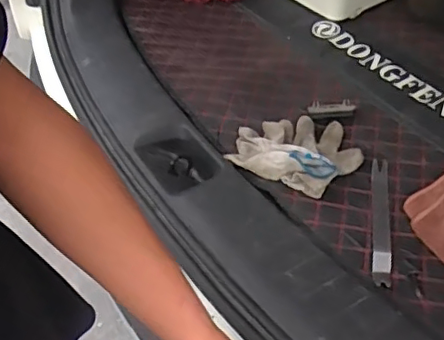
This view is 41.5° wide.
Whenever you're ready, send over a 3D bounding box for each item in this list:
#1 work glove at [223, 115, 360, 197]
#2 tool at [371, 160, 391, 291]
[{"bbox_3d":[0.114,-0.040,0.875,0.178,0.043,0.146,23,50,25],"label":"work glove"},{"bbox_3d":[0.214,0.065,0.790,0.025,0.009,0.220,5,45,10],"label":"tool"}]

